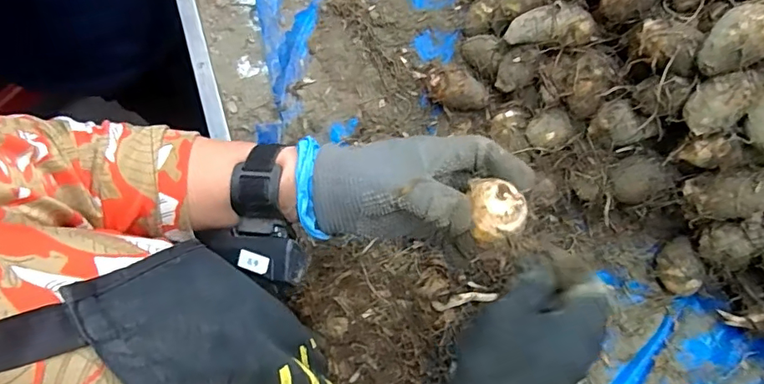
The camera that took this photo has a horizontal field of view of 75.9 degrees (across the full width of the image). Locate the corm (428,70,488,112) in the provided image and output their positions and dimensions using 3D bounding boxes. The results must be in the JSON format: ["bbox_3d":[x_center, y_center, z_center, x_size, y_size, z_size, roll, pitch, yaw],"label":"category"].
[{"bbox_3d":[0.079,-0.103,0.516,0.060,0.036,0.034,15,77,3],"label":"corm"}]

